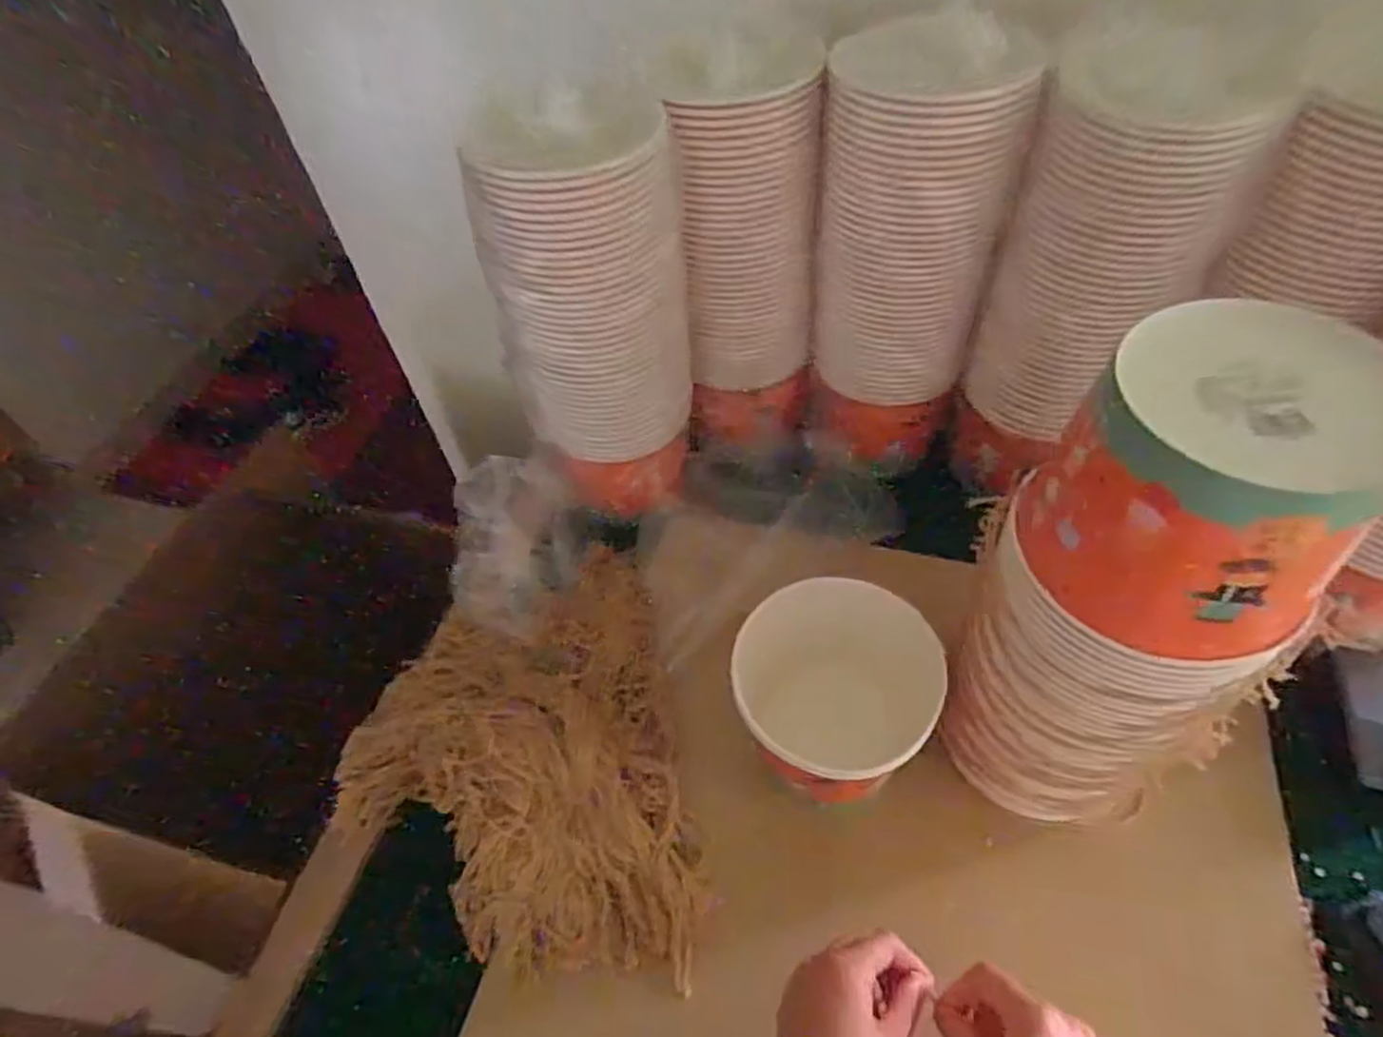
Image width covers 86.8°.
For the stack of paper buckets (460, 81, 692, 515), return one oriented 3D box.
[{"bbox_3d":[-0.091,-0.190,0.710,0.169,0.380,0.140,-11,51,-4],"label":"stack of paper buckets"}]

